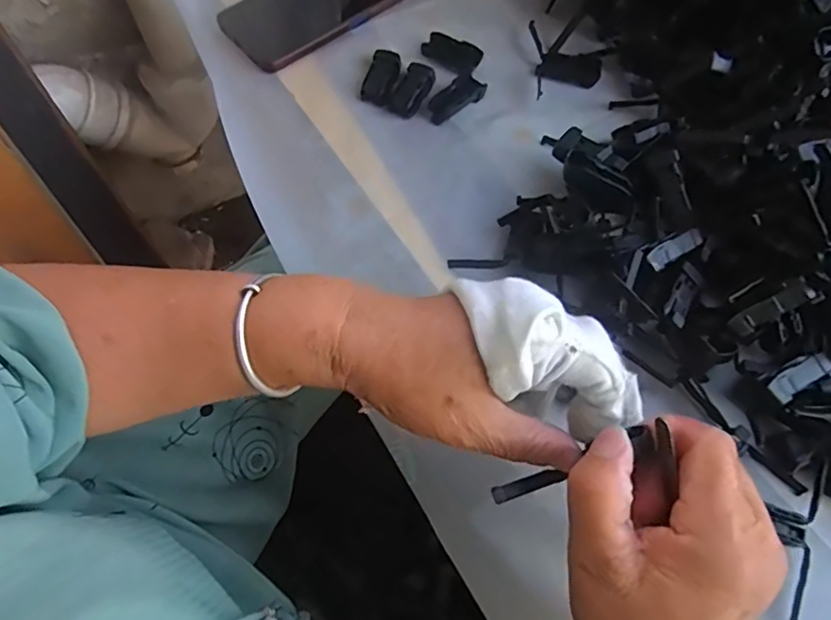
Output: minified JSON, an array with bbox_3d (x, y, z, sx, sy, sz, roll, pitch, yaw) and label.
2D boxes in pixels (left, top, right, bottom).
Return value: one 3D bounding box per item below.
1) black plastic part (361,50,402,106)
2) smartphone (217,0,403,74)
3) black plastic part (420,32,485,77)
[{"bbox_3d":[-0.026,-0.180,0.441,0.025,0.011,0.046,18,68,7],"label":"black plastic part"},{"bbox_3d":[-0.078,-0.261,0.481,0.167,0.007,0.082,-40,73,-16],"label":"smartphone"},{"bbox_3d":[0.028,-0.201,0.452,0.047,0.009,0.029,35,71,13],"label":"black plastic part"}]

